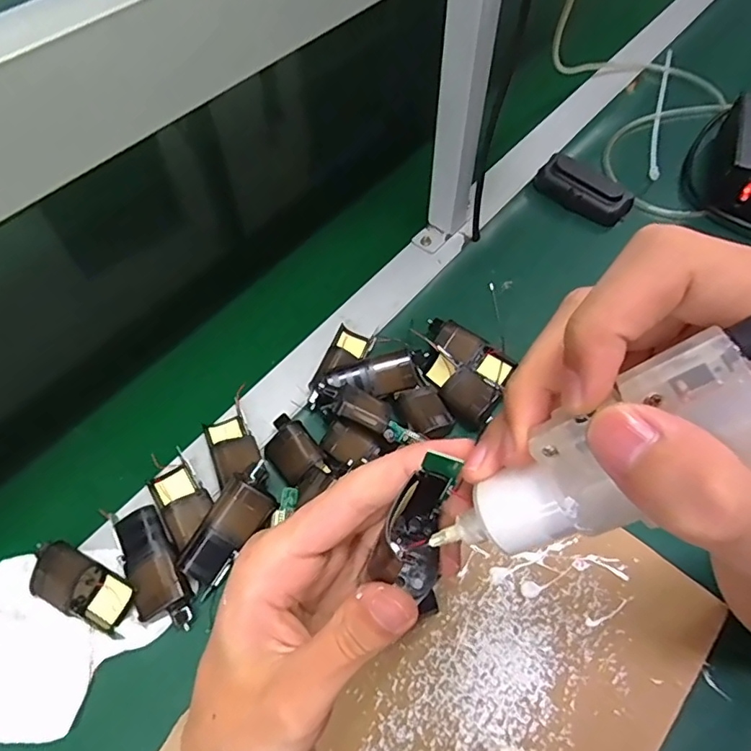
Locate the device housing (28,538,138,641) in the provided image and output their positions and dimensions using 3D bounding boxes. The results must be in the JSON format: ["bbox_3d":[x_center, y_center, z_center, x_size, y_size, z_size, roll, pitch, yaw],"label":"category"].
[{"bbox_3d":[-0.212,0.147,0.379,0.087,0.011,0.036,20,61,13],"label":"device housing"}]

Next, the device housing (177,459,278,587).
[{"bbox_3d":[-0.105,0.109,0.385,0.036,0.014,0.089,36,84,-13],"label":"device housing"}]

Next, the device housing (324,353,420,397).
[{"bbox_3d":[0.000,0.003,0.465,0.080,0.018,0.028,-12,59,-6],"label":"device housing"}]

